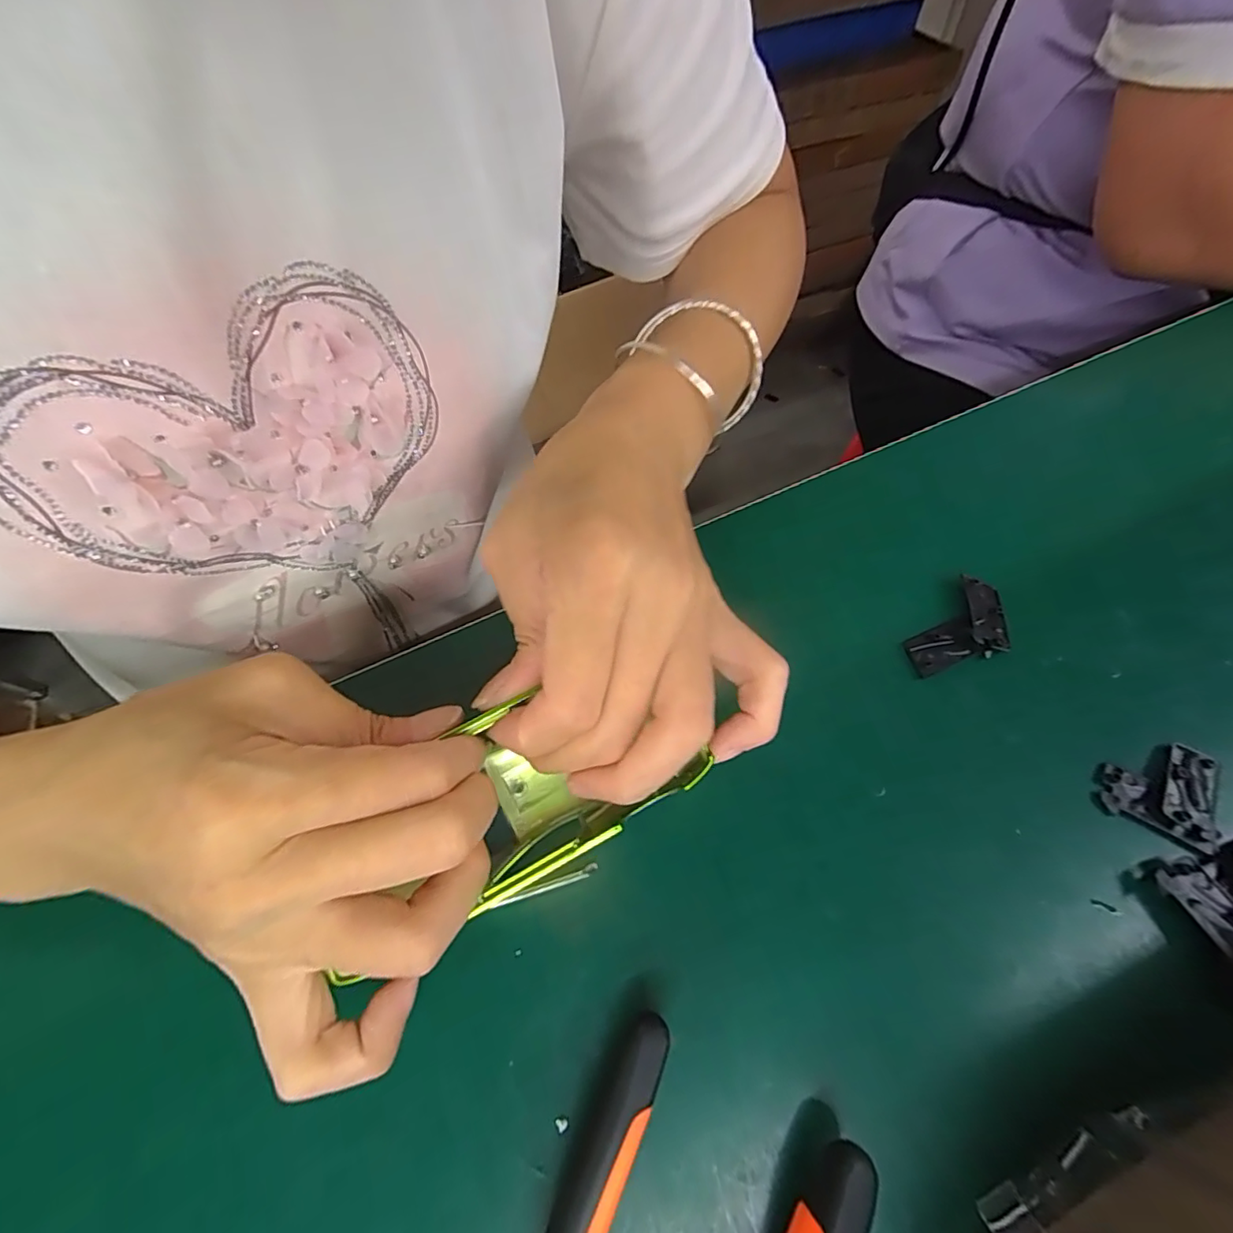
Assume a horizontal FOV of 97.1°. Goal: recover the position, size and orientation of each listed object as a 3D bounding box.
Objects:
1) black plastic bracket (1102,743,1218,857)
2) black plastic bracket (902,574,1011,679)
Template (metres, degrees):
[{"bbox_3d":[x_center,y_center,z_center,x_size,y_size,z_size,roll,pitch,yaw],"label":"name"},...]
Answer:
[{"bbox_3d":[0.191,0.057,0.190,0.032,0.005,0.034,25,65,17],"label":"black plastic bracket"},{"bbox_3d":[0.142,0.008,0.223,0.053,0.006,0.028,-41,65,-17],"label":"black plastic bracket"}]

